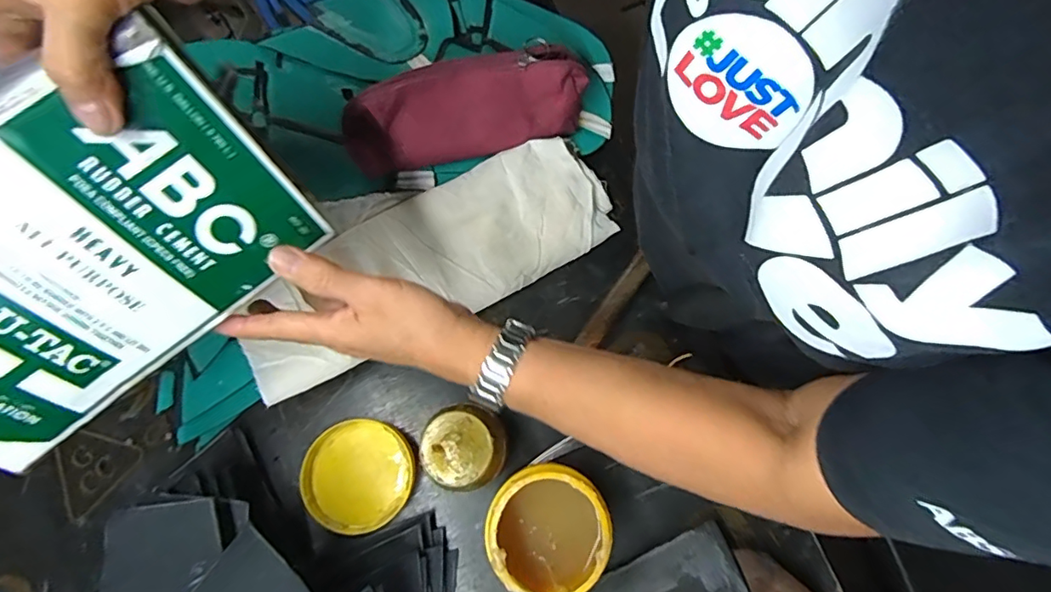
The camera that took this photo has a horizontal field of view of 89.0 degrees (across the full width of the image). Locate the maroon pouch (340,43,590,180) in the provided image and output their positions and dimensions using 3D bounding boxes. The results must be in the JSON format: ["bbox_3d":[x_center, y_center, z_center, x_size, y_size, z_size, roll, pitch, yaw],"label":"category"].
[{"bbox_3d":[-0.051,-0.174,0.492,0.229,0.073,0.070,-18,76,-5],"label":"maroon pouch"}]

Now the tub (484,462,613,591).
[{"bbox_3d":[0.017,0.181,0.422,0.088,0.073,0.090,0,75,0],"label":"tub"}]

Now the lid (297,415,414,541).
[{"bbox_3d":[-0.147,0.157,0.473,0.094,0.018,0.093,0,75,0],"label":"lid"}]

